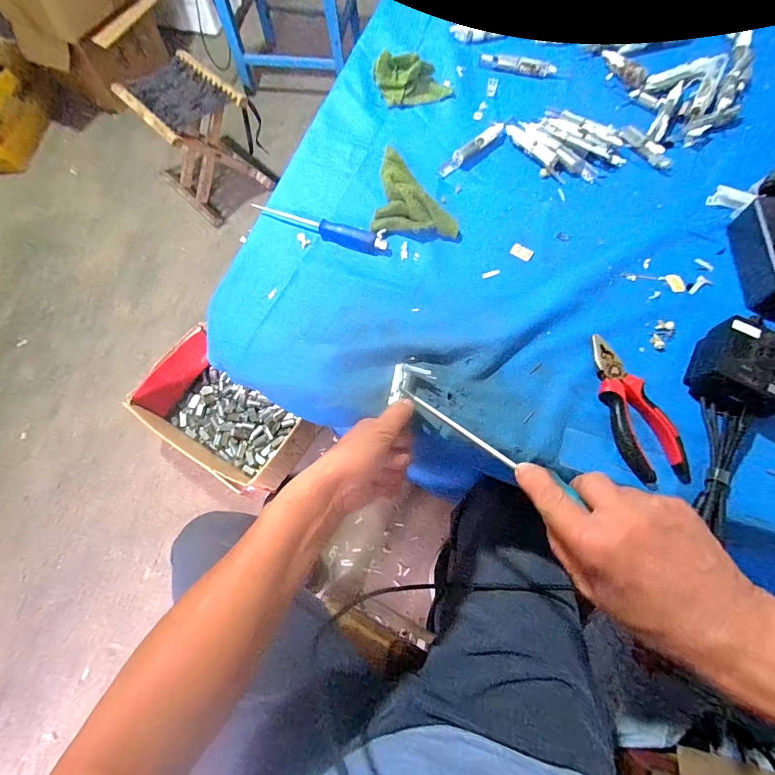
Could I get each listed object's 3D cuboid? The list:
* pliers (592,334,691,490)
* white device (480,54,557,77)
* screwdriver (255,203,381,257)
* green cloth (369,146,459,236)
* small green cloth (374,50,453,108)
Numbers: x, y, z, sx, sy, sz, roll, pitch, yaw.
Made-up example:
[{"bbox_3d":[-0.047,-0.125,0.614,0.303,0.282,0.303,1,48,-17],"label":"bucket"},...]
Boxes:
[{"bbox_3d":[0.251,0.020,0.399,0.052,0.018,0.159,-14,69,-6],"label":"pliers"},{"bbox_3d":[0.208,-0.514,0.620,0.117,0.011,0.025,13,69,5],"label":"white device"},{"bbox_3d":[-0.091,-0.206,0.498,0.169,0.019,0.025,18,69,7],"label":"screwdriver"},{"bbox_3d":[0.042,-0.261,0.504,0.106,0.030,0.128,7,68,3],"label":"green cloth"},{"bbox_3d":[0.040,-0.468,0.592,0.107,0.043,0.063,-15,69,-6],"label":"small green cloth"}]

